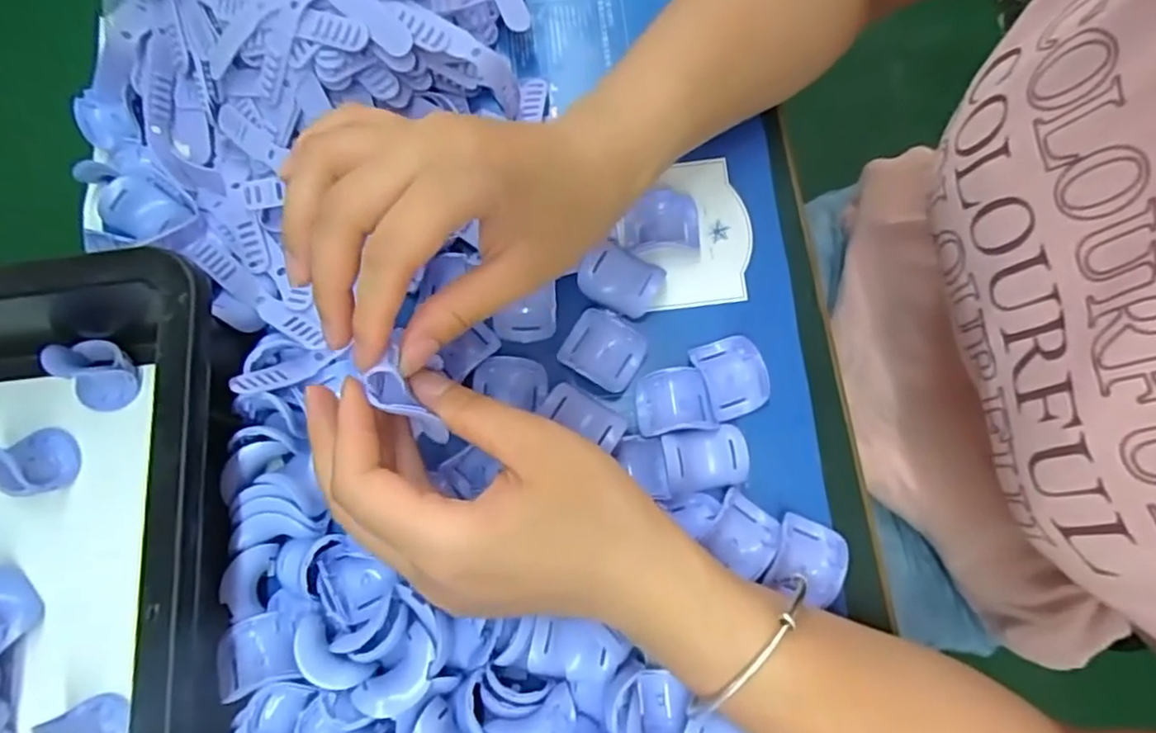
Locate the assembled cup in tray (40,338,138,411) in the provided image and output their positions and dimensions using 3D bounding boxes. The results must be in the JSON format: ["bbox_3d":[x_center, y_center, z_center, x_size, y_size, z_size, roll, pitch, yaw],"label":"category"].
[{"bbox_3d":[-0.241,0.003,0.327,0.034,0.033,0.032,-1,79,5],"label":"assembled cup in tray"}]

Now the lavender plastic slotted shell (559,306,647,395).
[{"bbox_3d":[0.013,-0.009,0.329,0.038,0.008,0.034,28,78,8],"label":"lavender plastic slotted shell"}]

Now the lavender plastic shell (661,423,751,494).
[{"bbox_3d":[0.059,0.043,0.308,0.038,0.012,0.026,-11,78,3],"label":"lavender plastic shell"}]

